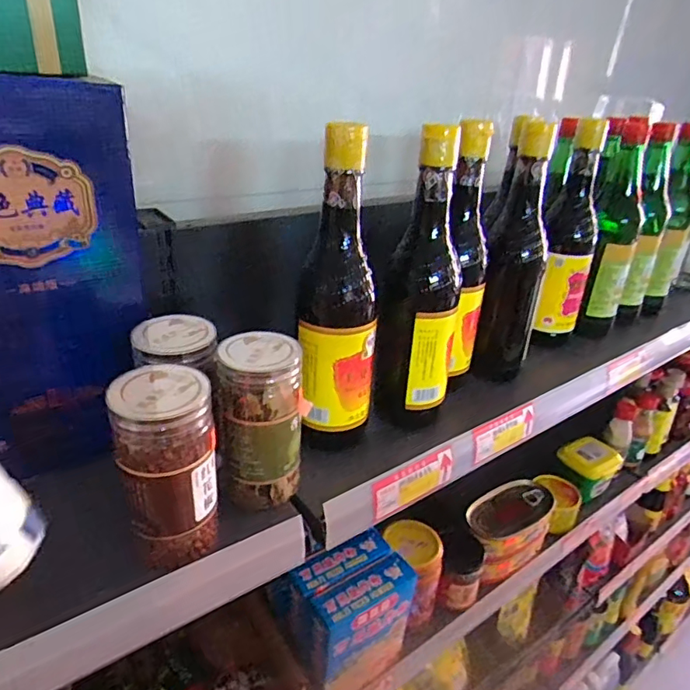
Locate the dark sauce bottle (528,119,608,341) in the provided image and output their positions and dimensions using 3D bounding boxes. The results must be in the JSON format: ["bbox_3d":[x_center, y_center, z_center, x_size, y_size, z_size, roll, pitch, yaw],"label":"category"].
[{"bbox_3d":[0.272,-0.124,0.646,0.066,0.254,0.060,14,29,18],"label":"dark sauce bottle"}]

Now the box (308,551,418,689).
[{"bbox_3d":[0.012,0.291,0.534,0.118,0.132,0.038,-17,34,-34],"label":"box"}]

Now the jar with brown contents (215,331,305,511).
[{"bbox_3d":[-0.060,0.055,0.389,0.059,0.117,0.049,-1,28,-9],"label":"jar with brown contents"}]

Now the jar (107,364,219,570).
[{"bbox_3d":[-0.111,0.077,0.338,0.056,0.116,0.051,-7,29,-20],"label":"jar"}]

